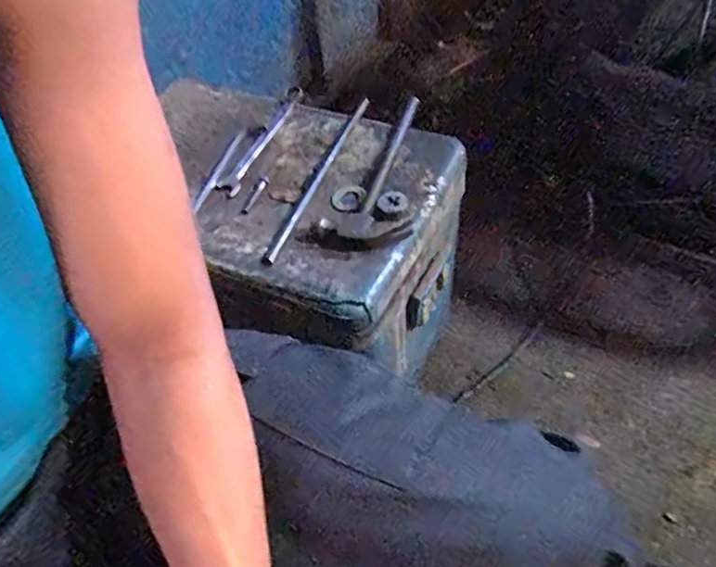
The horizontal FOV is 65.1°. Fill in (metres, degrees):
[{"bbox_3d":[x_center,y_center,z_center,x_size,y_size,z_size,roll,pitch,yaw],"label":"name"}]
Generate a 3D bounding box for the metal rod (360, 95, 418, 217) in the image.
[{"bbox_3d":[0.042,-0.169,0.720,0.015,0.013,0.240,14,54,13],"label":"metal rod"}]

